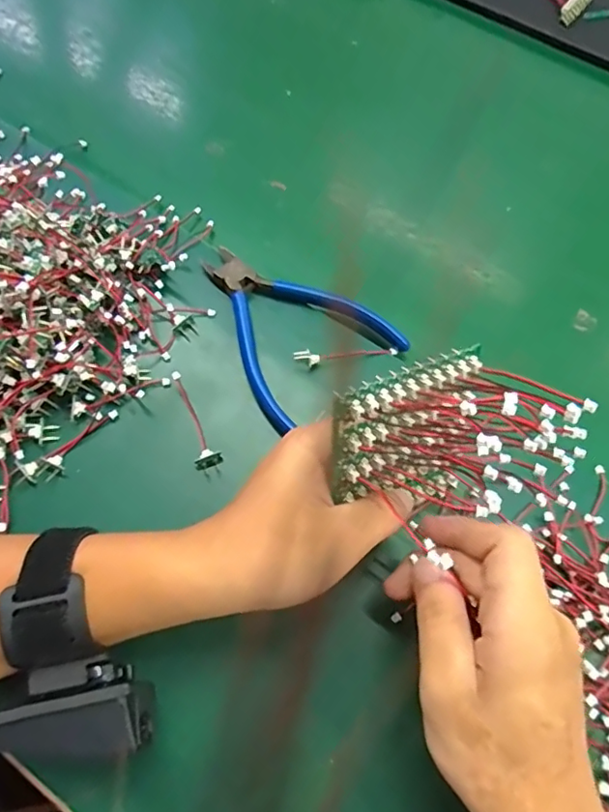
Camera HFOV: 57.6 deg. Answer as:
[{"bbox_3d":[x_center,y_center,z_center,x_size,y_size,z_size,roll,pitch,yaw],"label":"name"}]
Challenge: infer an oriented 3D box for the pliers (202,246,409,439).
[{"bbox_3d":[-0.012,-0.062,0.365,0.108,0.016,0.127,-35,71,-17],"label":"pliers"}]

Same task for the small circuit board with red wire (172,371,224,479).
[{"bbox_3d":[-0.068,0.011,0.329,0.016,0.014,0.063,-27,69,-15],"label":"small circuit board with red wire"}]

